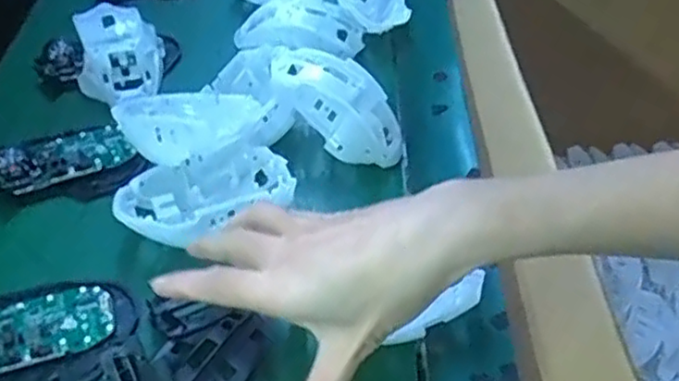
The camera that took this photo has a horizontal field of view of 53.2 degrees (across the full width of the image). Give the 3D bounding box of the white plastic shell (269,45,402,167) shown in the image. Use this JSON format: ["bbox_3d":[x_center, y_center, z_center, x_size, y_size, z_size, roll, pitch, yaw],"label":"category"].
[{"bbox_3d":[-0.005,-0.063,0.500,0.110,0.054,0.058,24,50,21],"label":"white plastic shell"}]

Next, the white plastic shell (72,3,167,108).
[{"bbox_3d":[-0.182,-0.115,0.558,0.069,0.041,0.104,-14,48,-10],"label":"white plastic shell"}]

